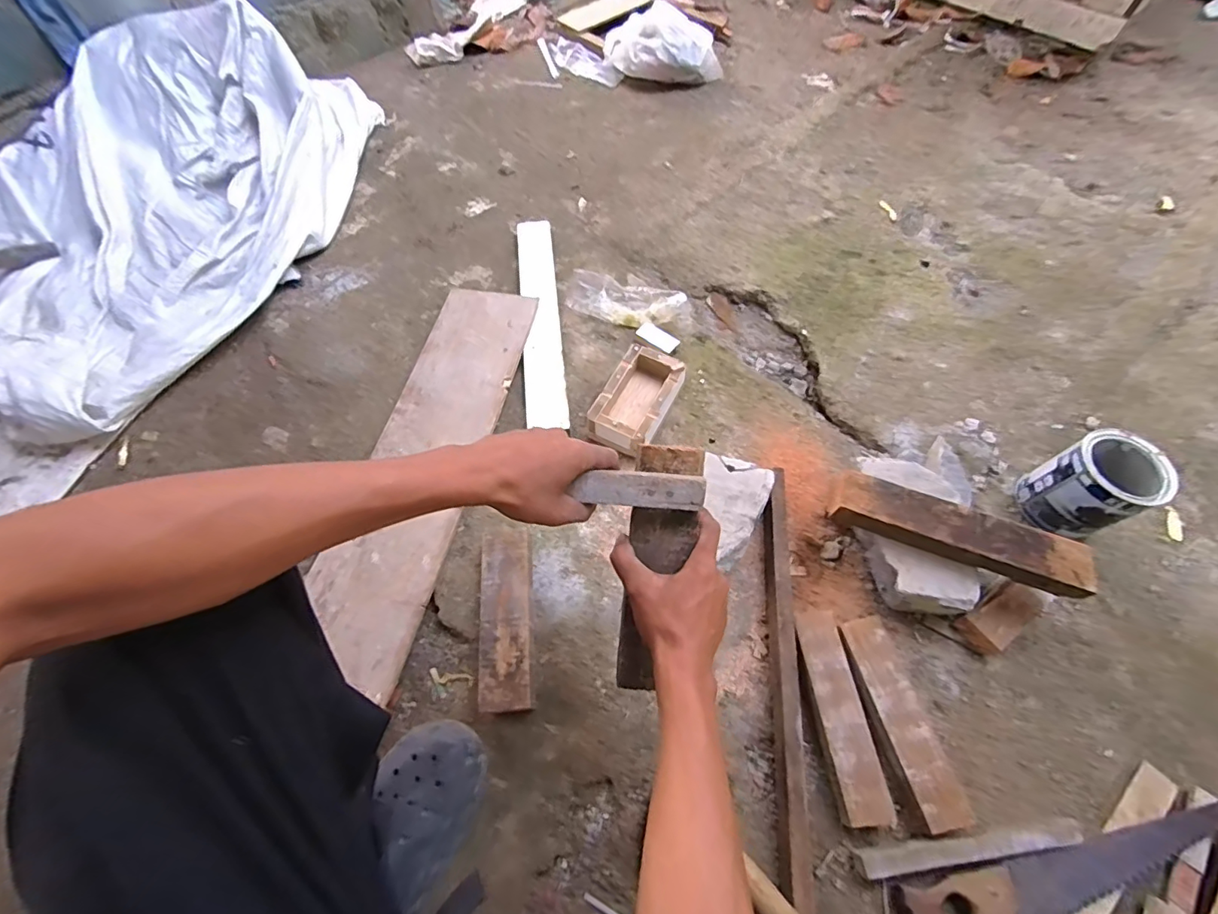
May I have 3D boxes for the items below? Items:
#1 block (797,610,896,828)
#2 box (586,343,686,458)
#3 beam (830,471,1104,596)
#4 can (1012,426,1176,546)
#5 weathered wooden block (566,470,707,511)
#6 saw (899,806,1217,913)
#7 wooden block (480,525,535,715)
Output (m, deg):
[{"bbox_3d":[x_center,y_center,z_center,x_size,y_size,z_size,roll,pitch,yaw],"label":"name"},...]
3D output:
[{"bbox_3d":[0.274,0.308,0.622,0.057,0.048,0.228,-5,62,-2],"label":"block"},{"bbox_3d":[0.045,-0.086,0.827,0.106,0.065,0.181,28,65,15],"label":"box"},{"bbox_3d":[0.433,0.092,0.641,0.291,0.034,0.066,19,63,11],"label":"beam"},{"bbox_3d":[0.675,0.043,0.721,0.108,0.130,0.111,-20,63,-10],"label":"can"},{"bbox_3d":[0.027,0.027,0.432,0.106,0.014,0.030,2,62,0],"label":"weathered wooden block"},{"bbox_3d":[0.486,0.460,0.525,0.386,0.019,0.098,-11,62,-5],"label":"saw"},{"bbox_3d":[-0.130,0.199,0.665,0.075,0.035,0.220,-6,62,-2],"label":"wooden block"}]

